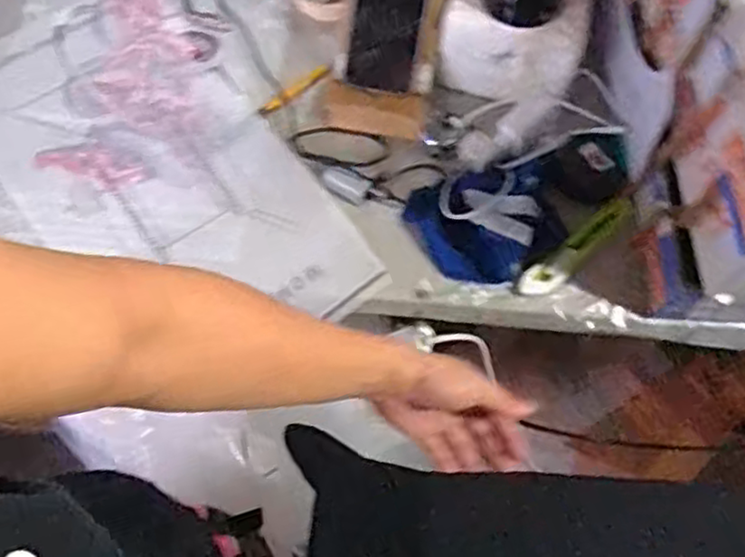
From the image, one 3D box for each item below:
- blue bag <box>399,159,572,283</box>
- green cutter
[{"bbox_3d":[0.115,-0.062,0.694,0.155,0.049,0.127,-9,67,-4],"label":"blue bag"},{"bbox_3d":[0.203,-0.029,0.690,0.145,0.014,0.030,-36,71,-14],"label":"green cutter"}]

